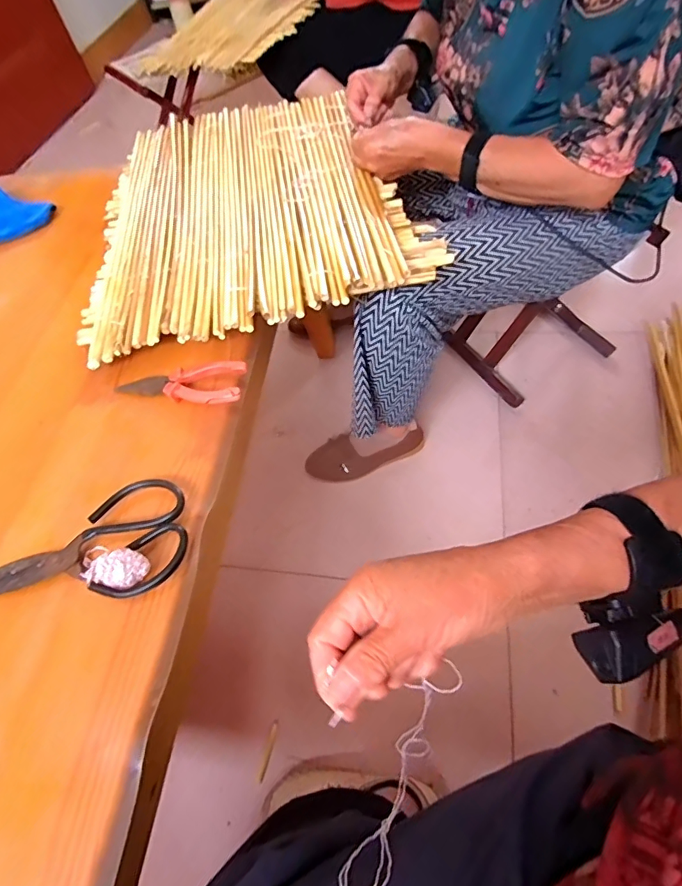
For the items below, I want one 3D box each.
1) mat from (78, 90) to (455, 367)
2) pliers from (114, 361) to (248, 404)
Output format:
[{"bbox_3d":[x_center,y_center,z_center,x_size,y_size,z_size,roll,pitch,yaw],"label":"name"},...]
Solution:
[{"bbox_3d":[-0.131,-0.343,0.673,0.436,0.028,0.532,-14,56,2],"label":"mat"},{"bbox_3d":[-0.173,-0.060,0.512,0.143,0.028,0.051,-1,56,9],"label":"pliers"}]

